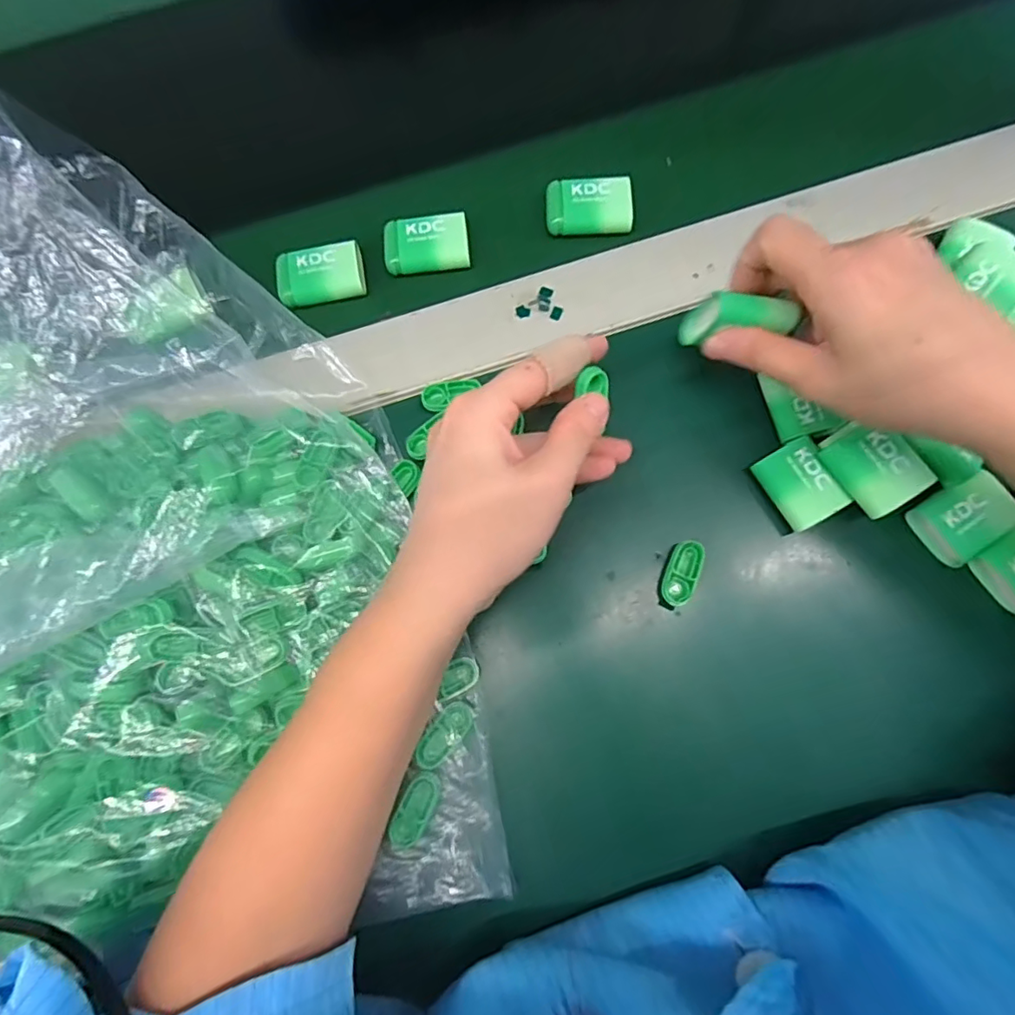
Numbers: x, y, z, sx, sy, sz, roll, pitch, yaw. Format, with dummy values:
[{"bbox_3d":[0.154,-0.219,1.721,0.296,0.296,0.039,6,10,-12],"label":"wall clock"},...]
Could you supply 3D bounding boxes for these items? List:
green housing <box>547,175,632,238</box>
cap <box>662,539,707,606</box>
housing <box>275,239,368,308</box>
[{"bbox_3d":[0.049,-0.183,0.329,0.051,0.009,0.033,0,77,2],"label":"green housing"},{"bbox_3d":[0.091,0.034,0.280,0.016,0.008,0.033,18,78,5],"label":"cap"},{"bbox_3d":[-0.111,-0.139,0.325,0.051,0.010,0.035,-10,77,-1],"label":"housing"}]

